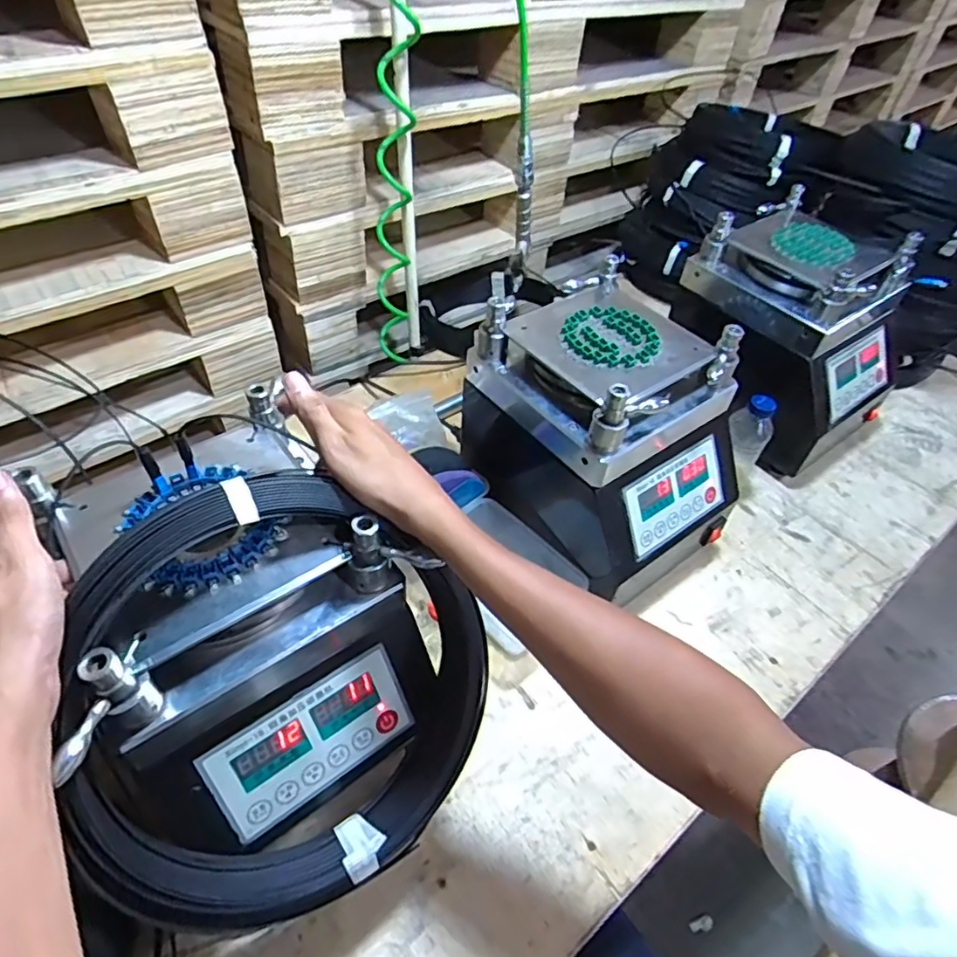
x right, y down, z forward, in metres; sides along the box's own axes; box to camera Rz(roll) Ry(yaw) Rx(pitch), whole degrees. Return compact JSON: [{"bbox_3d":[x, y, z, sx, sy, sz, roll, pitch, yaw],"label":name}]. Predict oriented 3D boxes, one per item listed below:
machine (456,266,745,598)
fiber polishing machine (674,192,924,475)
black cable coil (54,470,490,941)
[{"bbox_3d":[0.147,-0.050,0.703,0.221,0.244,0.276,-28,57,-26],"label":"machine"},{"bbox_3d":[0.451,-0.209,0.876,0.211,0.273,0.273,-25,55,-24],"label":"fiber polishing machine"},{"bbox_3d":[-0.135,0.159,0.421,0.055,0.305,0.276,1,54,58],"label":"black cable coil"}]

